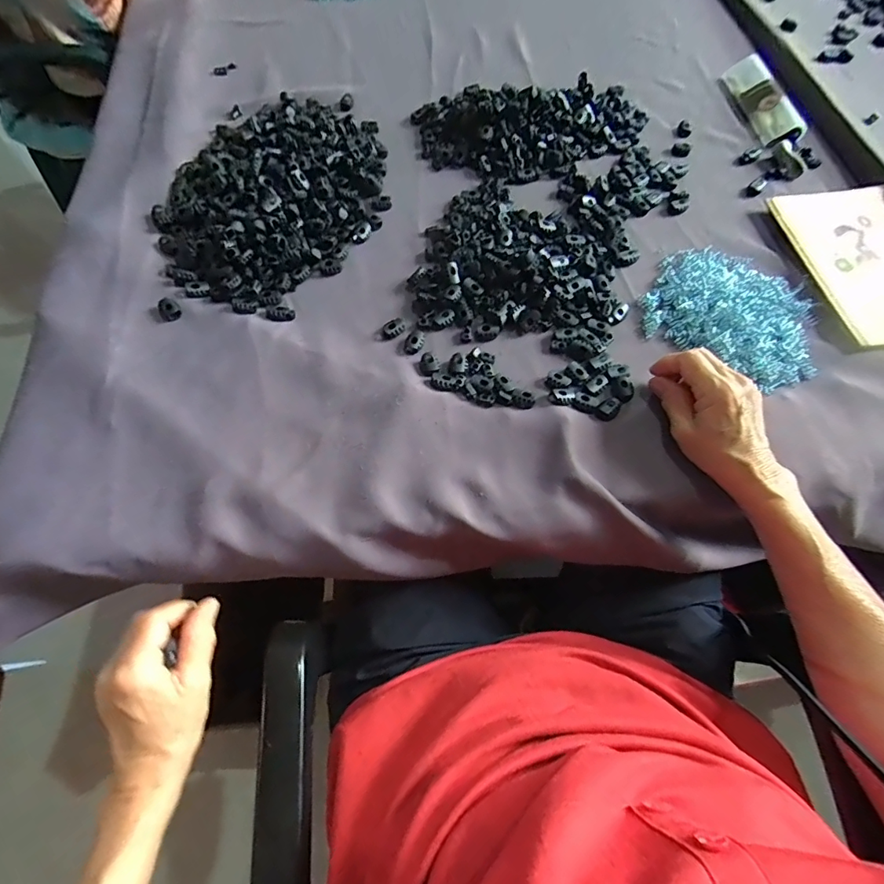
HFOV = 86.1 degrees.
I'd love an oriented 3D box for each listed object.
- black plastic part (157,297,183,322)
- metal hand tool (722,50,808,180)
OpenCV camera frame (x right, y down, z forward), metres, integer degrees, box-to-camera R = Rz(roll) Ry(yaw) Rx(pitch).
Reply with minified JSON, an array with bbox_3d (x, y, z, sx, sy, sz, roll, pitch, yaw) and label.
[{"bbox_3d":[-0.259,-0.127,0.447,0.019,0.007,0.028,-31,70,-15],"label":"black plastic part"},{"bbox_3d":[0.411,-0.420,0.595,0.045,0.033,0.218,-5,64,-1],"label":"metal hand tool"}]

